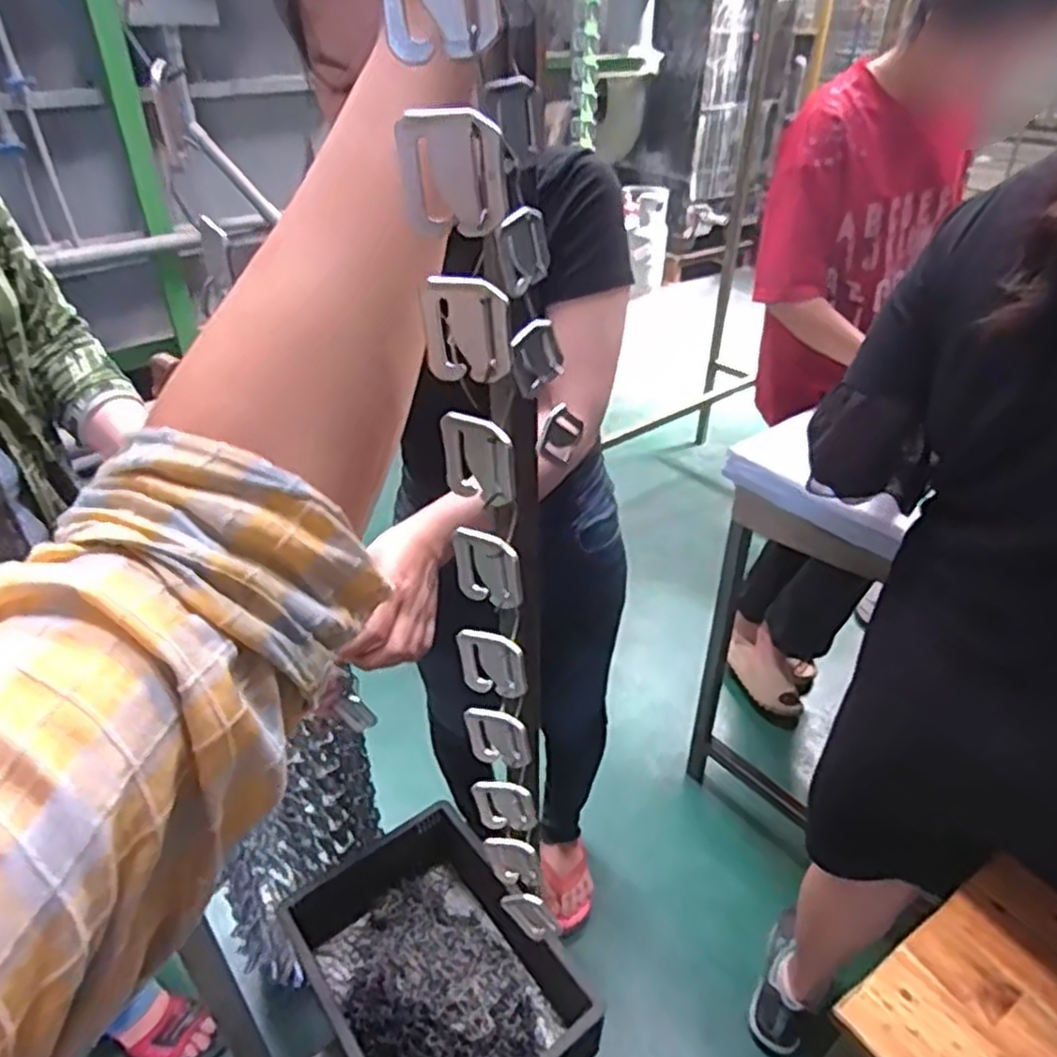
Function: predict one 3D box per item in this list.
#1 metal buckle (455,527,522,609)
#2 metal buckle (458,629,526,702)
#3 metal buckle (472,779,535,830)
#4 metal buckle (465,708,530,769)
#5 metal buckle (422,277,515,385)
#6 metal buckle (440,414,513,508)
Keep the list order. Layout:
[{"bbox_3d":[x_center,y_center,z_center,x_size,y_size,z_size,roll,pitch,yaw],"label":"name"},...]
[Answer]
[{"bbox_3d":[-0.019,0.019,0.347,0.032,0.035,0.010,22,44,26],"label":"metal buckle"},{"bbox_3d":[-0.019,0.070,0.381,0.035,0.037,0.008,15,41,18],"label":"metal buckle"},{"bbox_3d":[-0.014,0.165,0.444,0.036,0.035,0.011,2,38,3],"label":"metal buckle"},{"bbox_3d":[-0.017,0.117,0.413,0.037,0.040,0.009,14,40,17],"label":"metal buckle"},{"bbox_3d":[-0.023,-0.075,0.282,0.032,0.039,0.005,3,32,11],"label":"metal buckle"},{"bbox_3d":[-0.021,-0.030,0.318,0.033,0.036,0.010,15,31,23],"label":"metal buckle"}]

